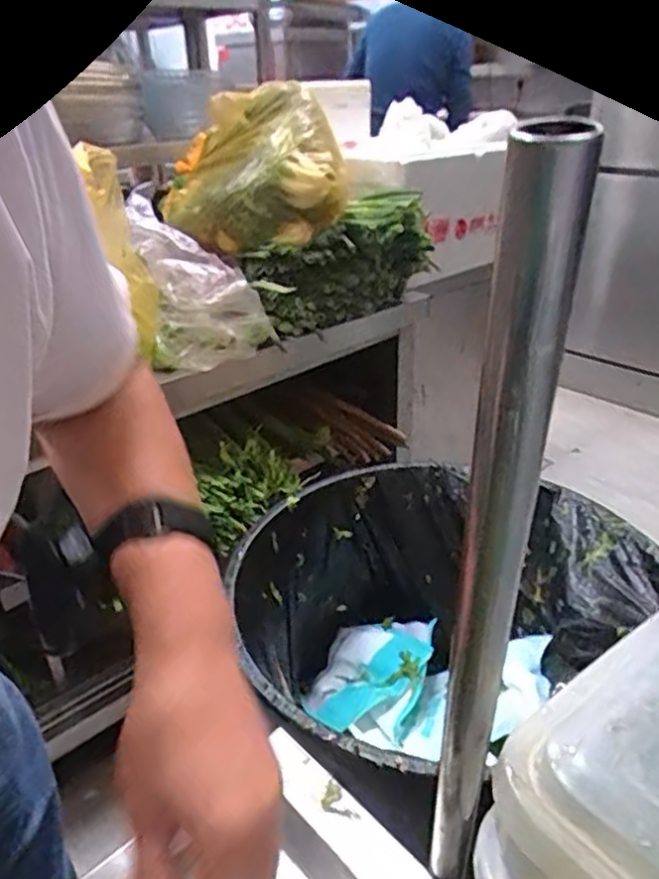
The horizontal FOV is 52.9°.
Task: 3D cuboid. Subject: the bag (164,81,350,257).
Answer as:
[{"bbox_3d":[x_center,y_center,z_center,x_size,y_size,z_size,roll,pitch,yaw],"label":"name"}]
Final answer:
[{"bbox_3d":[-0.139,-0.503,1.226,0.322,0.247,0.307,-7,29,-9],"label":"bag"}]

